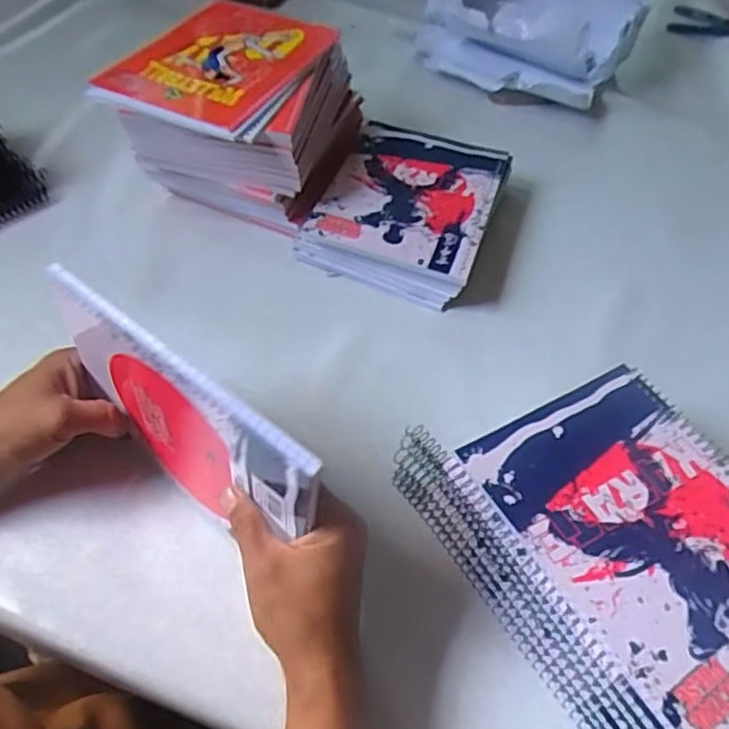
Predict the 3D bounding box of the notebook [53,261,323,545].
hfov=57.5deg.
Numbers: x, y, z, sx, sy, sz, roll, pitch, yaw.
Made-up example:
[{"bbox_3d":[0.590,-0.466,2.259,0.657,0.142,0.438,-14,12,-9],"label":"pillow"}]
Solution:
[{"bbox_3d":[-0.100,0.033,0.381,0.187,0.135,0.018,35,57,20],"label":"notebook"}]

